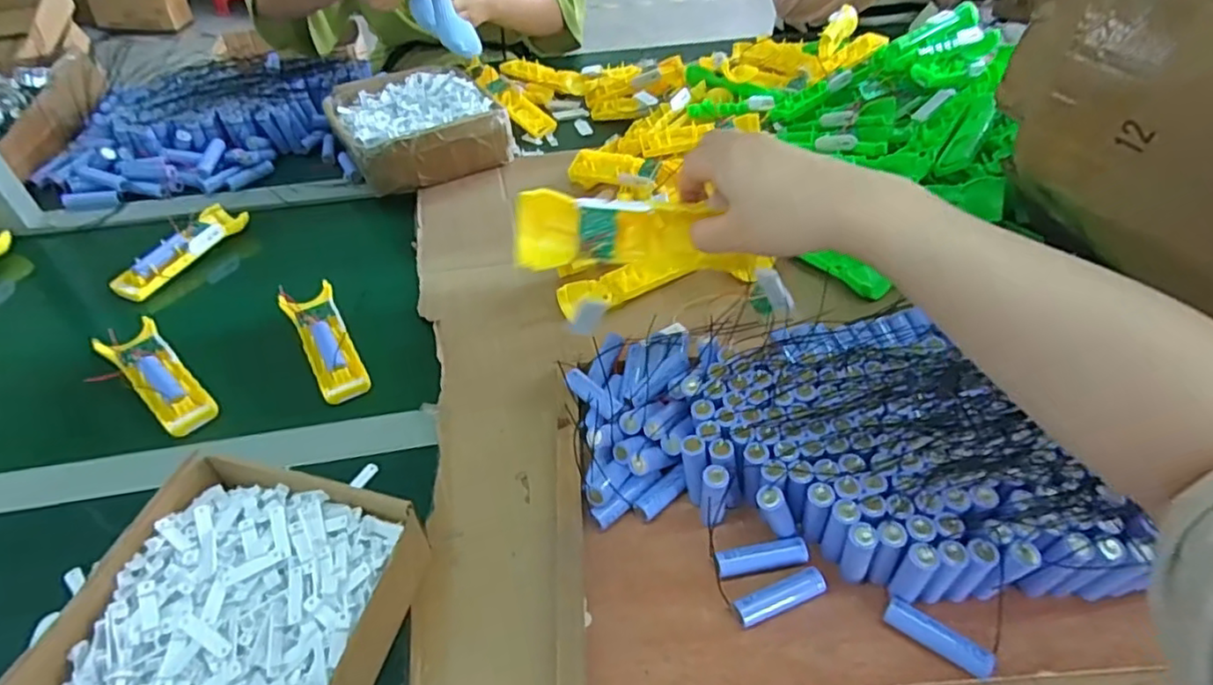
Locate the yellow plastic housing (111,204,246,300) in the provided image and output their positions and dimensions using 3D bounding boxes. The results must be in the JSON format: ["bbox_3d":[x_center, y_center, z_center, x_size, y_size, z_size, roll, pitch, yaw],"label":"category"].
[{"bbox_3d":[-0.503,-0.114,0.759,0.051,0.025,0.168,13,47,14],"label":"yellow plastic housing"}]

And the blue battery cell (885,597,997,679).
[{"bbox_3d":[0.218,0.196,0.424,0.066,0.020,0.018,28,52,26],"label":"blue battery cell"}]

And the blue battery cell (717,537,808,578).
[{"bbox_3d":[0.113,0.157,0.467,0.066,0.016,0.019,-7,45,-6],"label":"blue battery cell"}]

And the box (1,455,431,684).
[{"bbox_3d":[-0.243,0.193,0.415,0.183,0.069,0.216,10,46,11],"label":"box"}]

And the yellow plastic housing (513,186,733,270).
[{"bbox_3d":[-0.001,-0.076,0.432,0.117,0.047,0.030,-1,15,-11],"label":"yellow plastic housing"}]

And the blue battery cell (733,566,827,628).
[{"bbox_3d":[0.121,0.177,0.448,0.067,0.013,0.022,-16,47,-15],"label":"blue battery cell"}]

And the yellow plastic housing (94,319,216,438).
[{"bbox_3d":[-0.428,0.031,0.611,0.159,0.019,0.049,34,54,30],"label":"yellow plastic housing"}]

